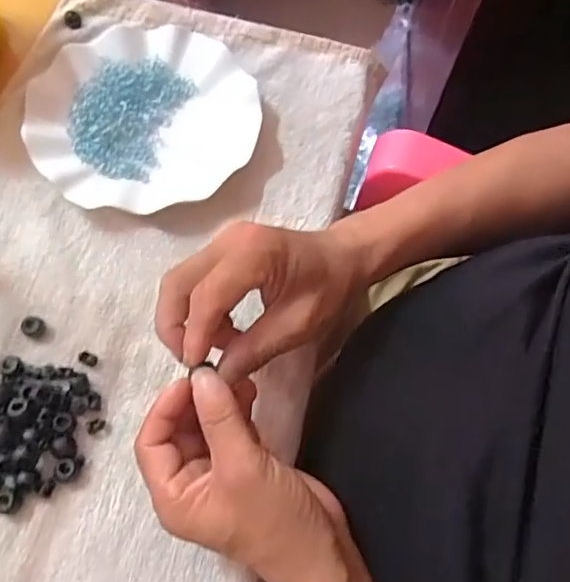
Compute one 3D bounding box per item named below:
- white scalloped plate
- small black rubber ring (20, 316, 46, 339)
[{"bbox_3d":[-0.114,-0.148,0.474,0.176,0.028,0.169,-6,66,-6],"label":"white scalloped plate"},{"bbox_3d":[-0.177,0.026,0.405,0.014,0.013,0.014,1,66,-3],"label":"small black rubber ring"}]

